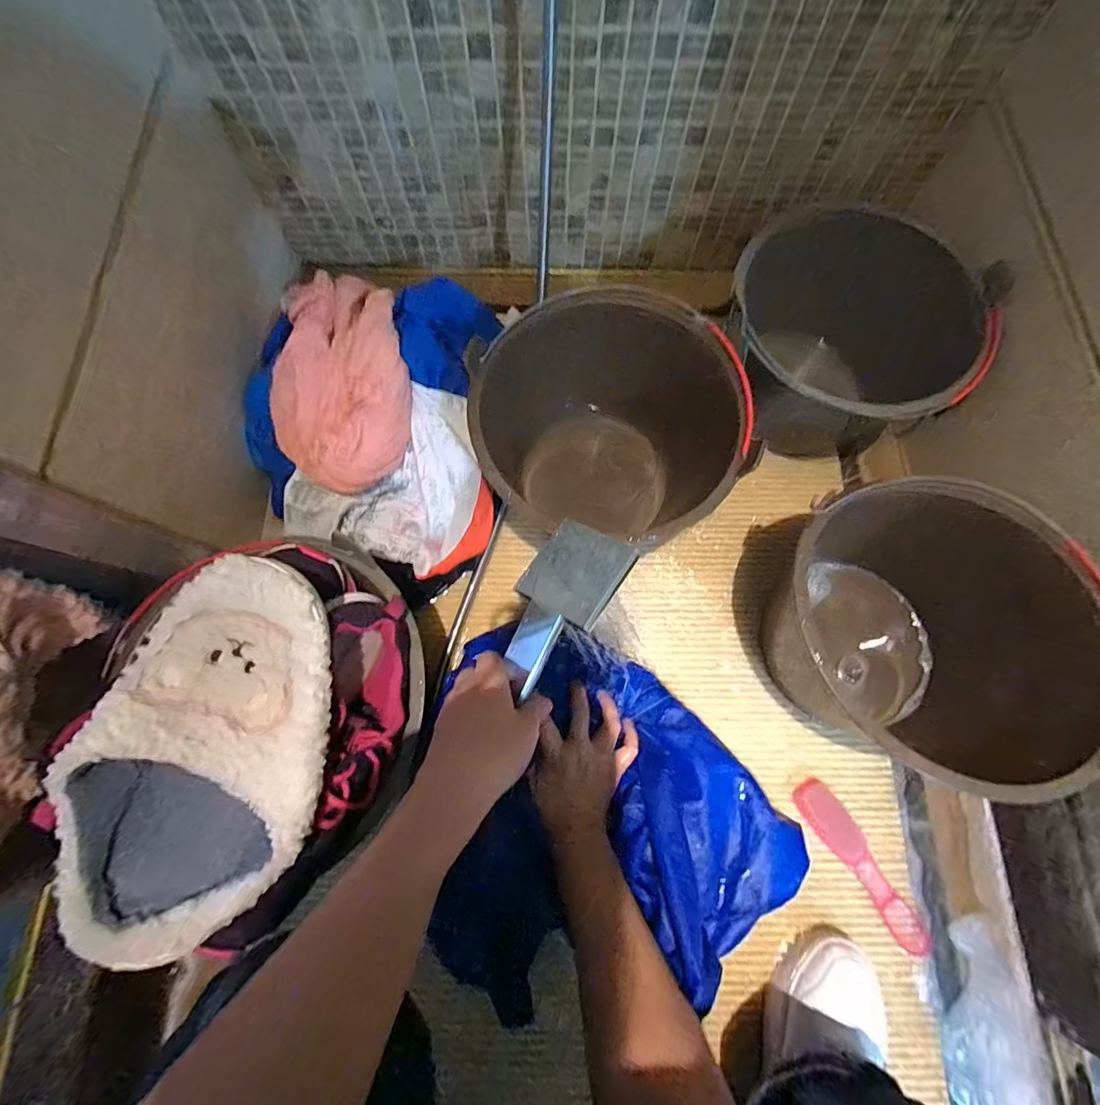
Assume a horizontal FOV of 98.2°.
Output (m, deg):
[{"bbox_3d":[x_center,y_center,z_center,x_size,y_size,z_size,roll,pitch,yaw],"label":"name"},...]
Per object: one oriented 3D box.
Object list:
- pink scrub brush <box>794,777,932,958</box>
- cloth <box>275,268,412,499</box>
[{"bbox_3d":[0.338,0.337,0.508,0.038,0.026,0.192,-34,77,-8],"label":"pink scrub brush"},{"bbox_3d":[-0.248,-0.206,0.550,0.166,0.065,0.286,-15,75,-4],"label":"cloth"}]

